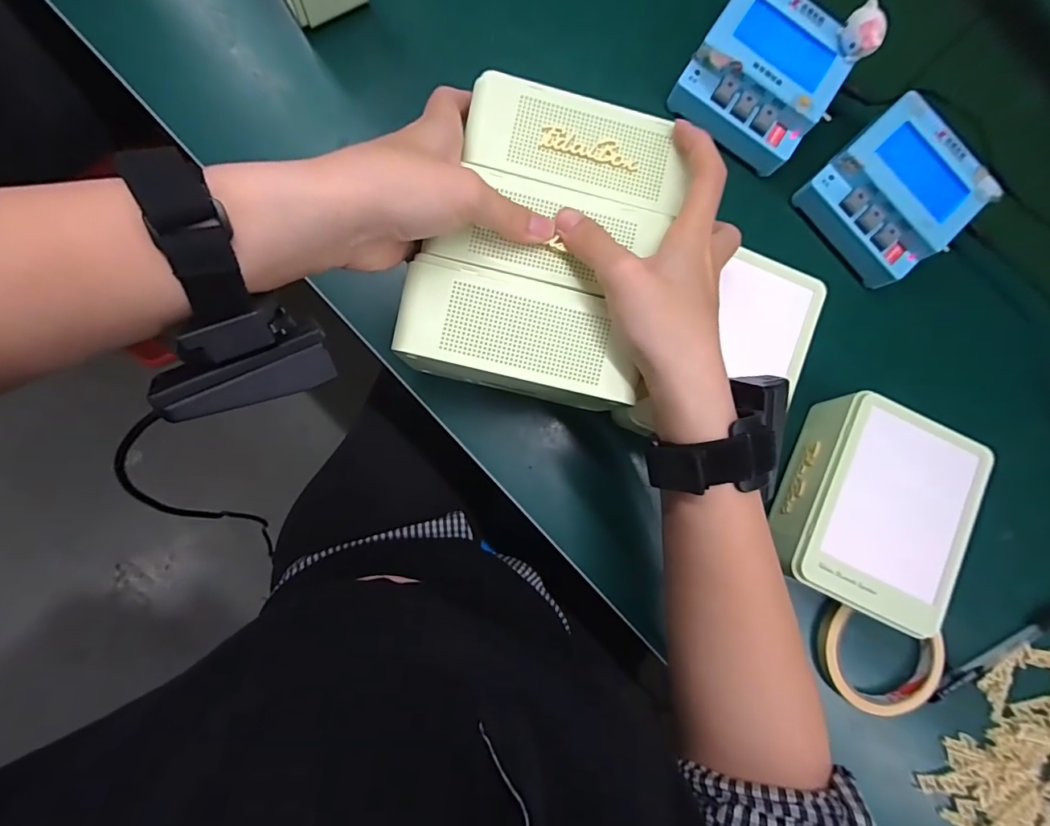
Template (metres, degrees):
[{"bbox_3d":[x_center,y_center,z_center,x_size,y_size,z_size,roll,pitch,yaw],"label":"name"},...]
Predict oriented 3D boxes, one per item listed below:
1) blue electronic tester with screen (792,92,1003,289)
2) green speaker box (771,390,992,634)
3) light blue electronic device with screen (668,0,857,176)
[{"bbox_3d":[0.282,-0.168,0.371,0.099,0.053,0.100,-42,91,-8],"label":"blue electronic tester with screen"},{"bbox_3d":[0.244,0.065,0.344,0.105,0.065,0.144,27,83,-4],"label":"green speaker box"},{"bbox_3d":[0.178,-0.252,0.364,0.102,0.052,0.100,34,82,-4],"label":"light blue electronic device with screen"}]

